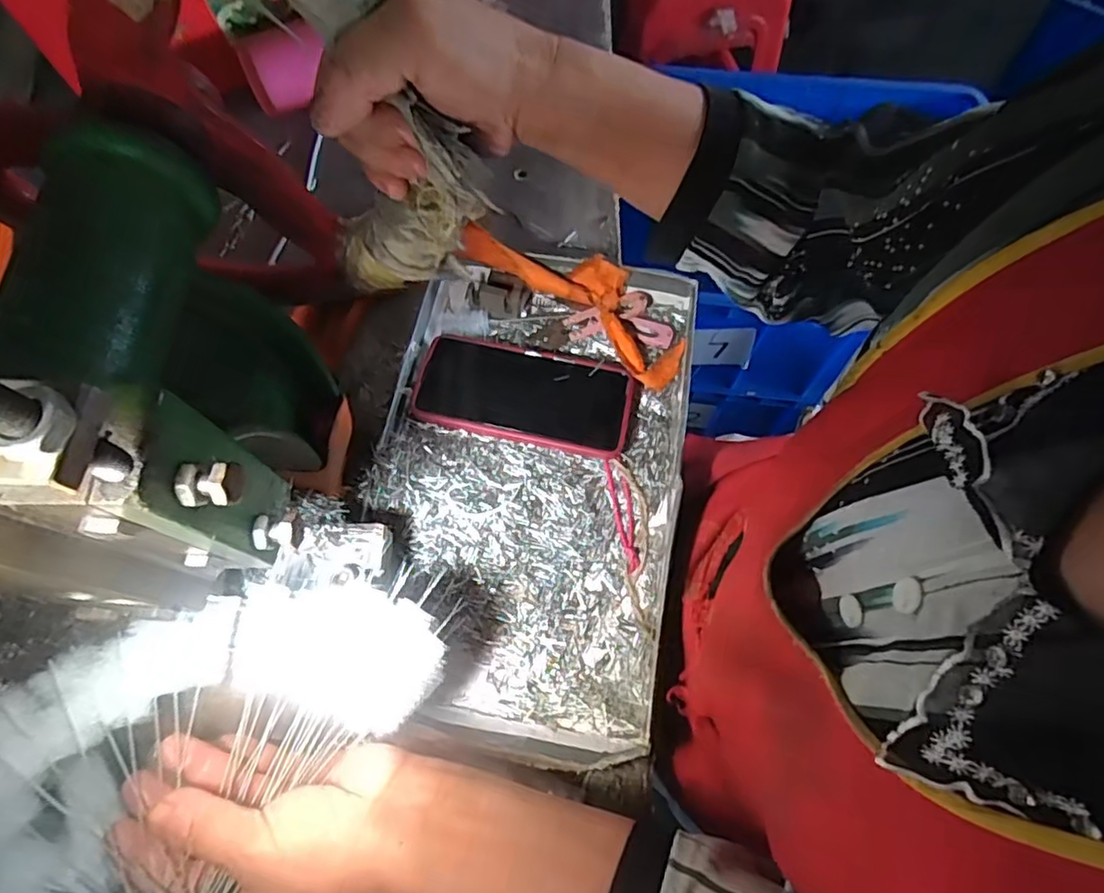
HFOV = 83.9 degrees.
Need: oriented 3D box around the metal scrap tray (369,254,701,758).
[{"bbox_3d":[-0.017,0.018,0.446,0.211,0.036,0.357,8,68,5],"label":"metal scrap tray"}]

